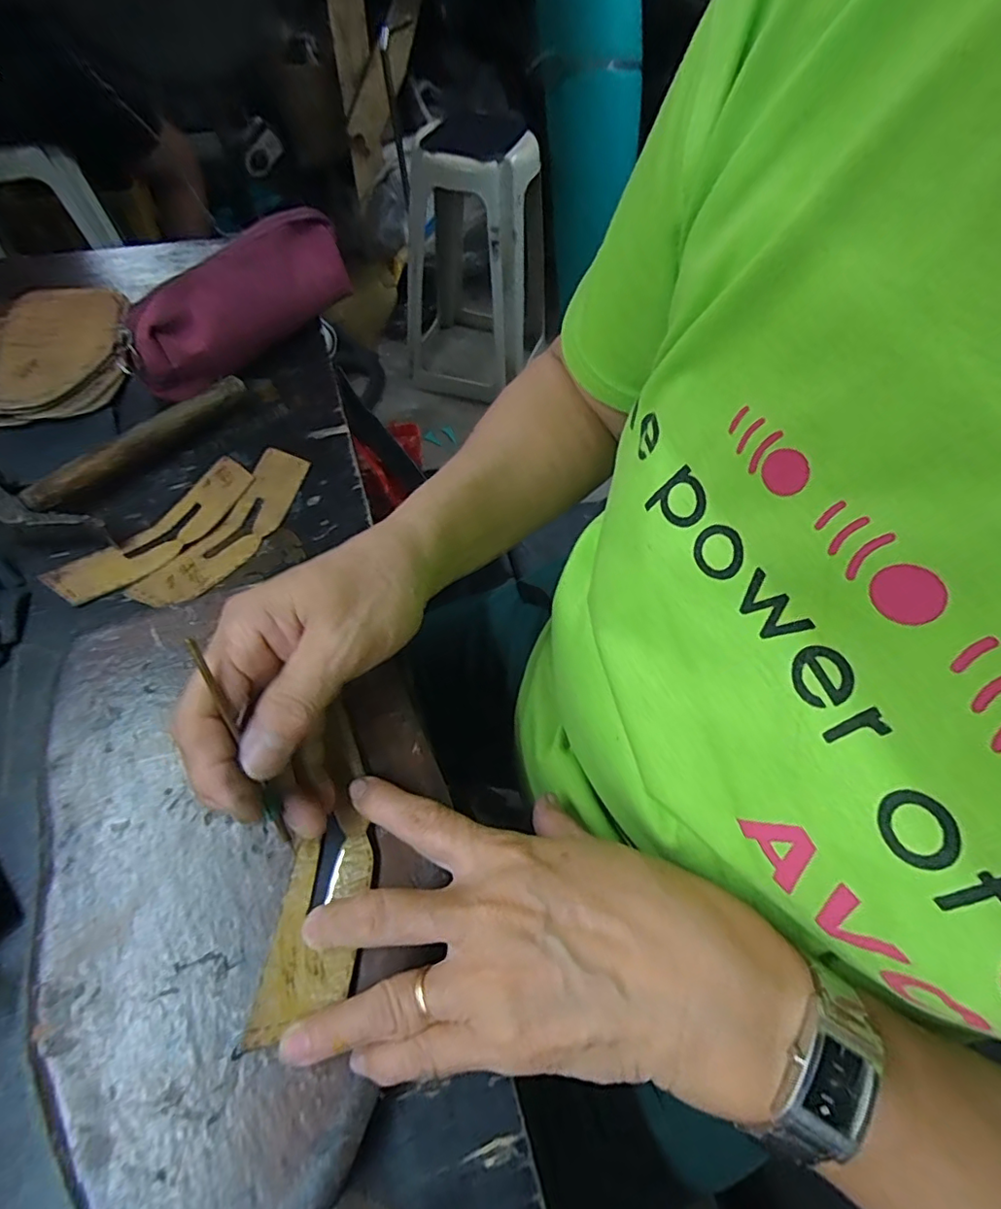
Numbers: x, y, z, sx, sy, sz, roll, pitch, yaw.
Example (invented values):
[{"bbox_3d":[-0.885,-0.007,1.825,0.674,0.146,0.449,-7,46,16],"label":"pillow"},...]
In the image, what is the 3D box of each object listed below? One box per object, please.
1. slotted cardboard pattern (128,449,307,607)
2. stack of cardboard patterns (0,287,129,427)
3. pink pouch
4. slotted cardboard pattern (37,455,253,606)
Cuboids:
[{"bbox_3d":[-0.179,-0.053,0.373,0.046,0.006,0.142,23,59,13],"label":"slotted cardboard pattern"},{"bbox_3d":[-0.367,-0.215,0.457,0.120,0.016,0.181,-18,59,-13],"label":"stack of cardboard patterns"},{"bbox_3d":[-0.199,-0.249,0.452,0.047,0.073,0.222,27,61,15],"label":"pink pouch"},{"bbox_3d":[-0.225,-0.050,0.368,0.047,0.004,0.137,34,63,19],"label":"slotted cardboard pattern"}]

